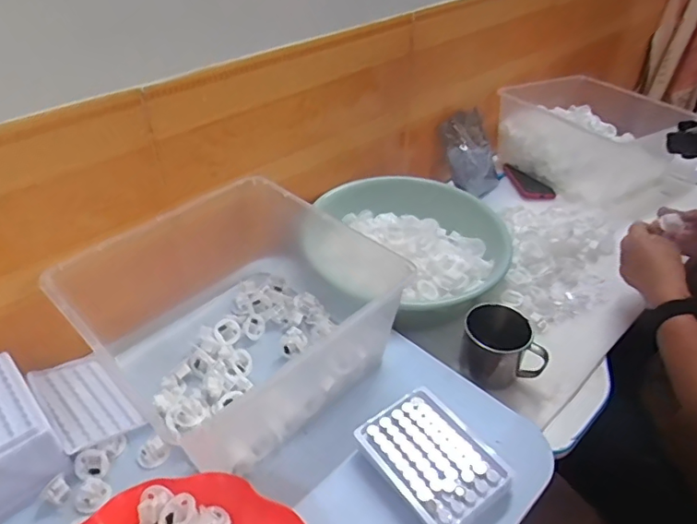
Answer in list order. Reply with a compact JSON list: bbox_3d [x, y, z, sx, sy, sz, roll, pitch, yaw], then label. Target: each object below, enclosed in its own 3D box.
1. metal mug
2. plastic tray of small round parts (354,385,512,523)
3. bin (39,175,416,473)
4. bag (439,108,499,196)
[{"bbox_3d":[0.201,0.114,0.686,0.104,0.082,0.075,9,39,11],"label":"metal mug"},{"bbox_3d":[0.082,0.197,0.522,0.100,0.037,0.132,-25,45,-28],"label":"plastic tray of small round parts"},{"bbox_3d":[-0.117,0.048,0.613,0.278,0.141,0.291,29,47,31],"label":"bin"},{"bbox_3d":[0.239,-0.212,1.027,0.111,0.181,0.032,-43,32,-18],"label":"bag"}]

